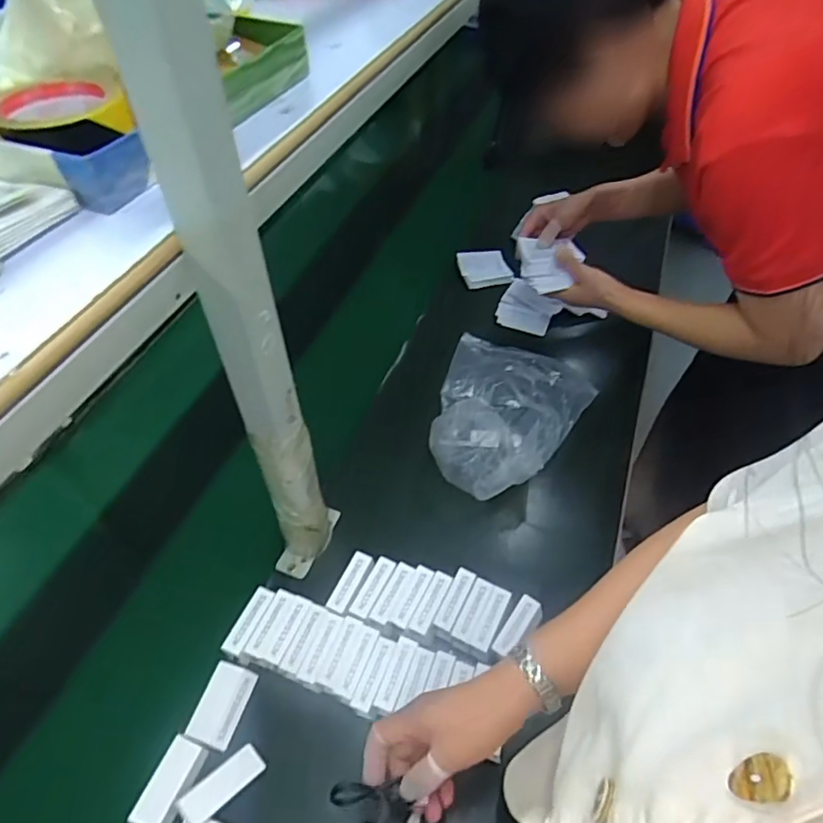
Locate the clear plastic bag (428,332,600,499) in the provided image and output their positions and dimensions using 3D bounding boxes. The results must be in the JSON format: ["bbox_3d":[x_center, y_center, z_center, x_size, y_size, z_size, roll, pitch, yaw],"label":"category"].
[{"bbox_3d":[0.120,-0.007,0.818,0.209,0.080,0.266,24,54,19],"label":"clear plastic bag"}]

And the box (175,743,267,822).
[{"bbox_3d":[-0.177,0.352,0.539,0.034,0.015,0.080,37,39,27],"label":"box"}]

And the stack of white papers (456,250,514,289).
[{"bbox_3d":[0.137,-0.273,1.075,0.086,0.024,0.081,-10,51,-7],"label":"stack of white papers"}]

